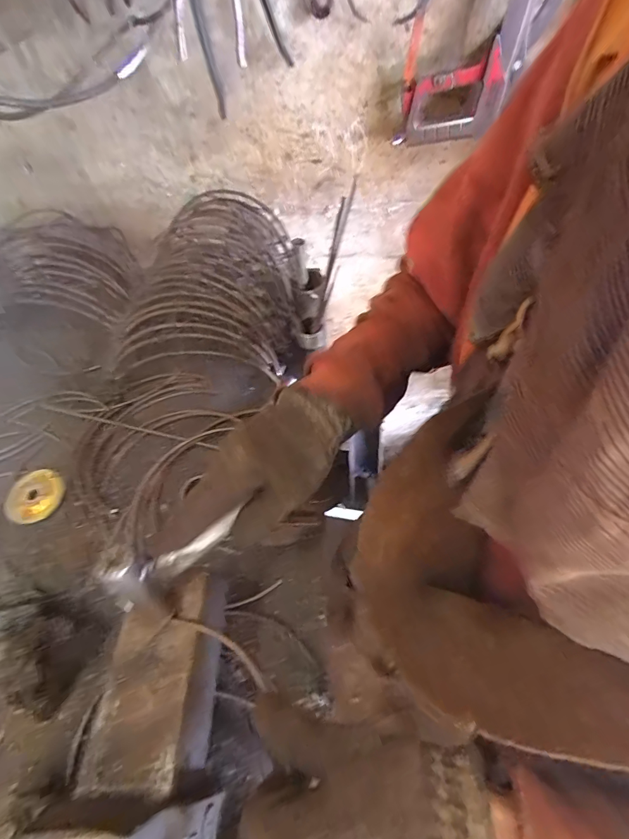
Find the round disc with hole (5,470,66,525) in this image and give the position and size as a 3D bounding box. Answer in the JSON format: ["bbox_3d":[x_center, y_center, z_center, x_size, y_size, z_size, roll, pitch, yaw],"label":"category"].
[{"bbox_3d":[-0.371,0.100,0.526,0.065,0.010,0.074,11,55,11],"label":"round disc with hole"}]

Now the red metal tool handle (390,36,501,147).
[{"bbox_3d":[0.197,-0.470,0.581,0.137,0.115,0.023,9,55,10],"label":"red metal tool handle"}]

